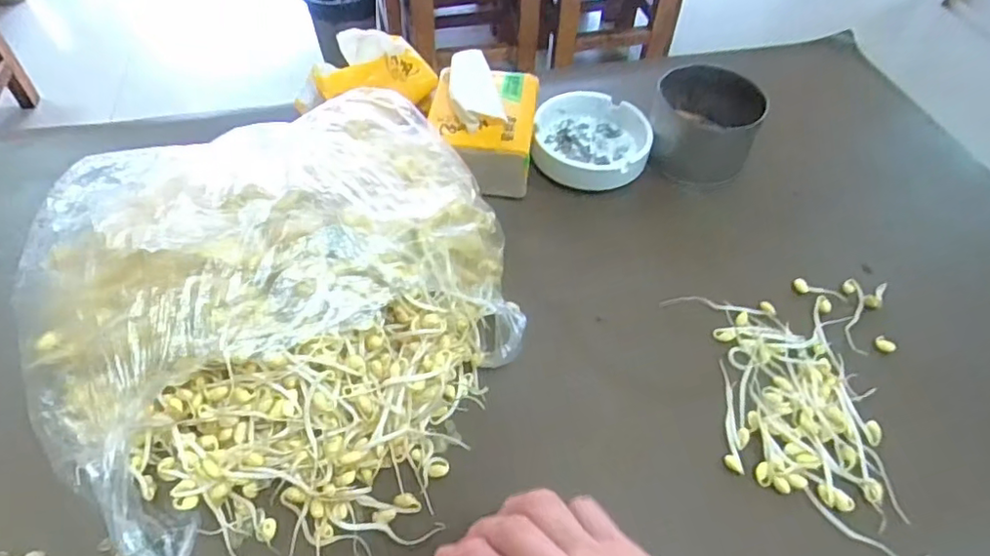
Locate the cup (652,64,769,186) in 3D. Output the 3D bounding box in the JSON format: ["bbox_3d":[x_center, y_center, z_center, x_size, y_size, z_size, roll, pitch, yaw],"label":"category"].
[{"bbox_3d":[0.176,-0.134,0.511,0.084,0.058,0.100,12,51,8],"label":"cup"}]

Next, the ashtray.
[{"bbox_3d":[0.081,-0.119,0.508,0.094,0.025,0.099,2,51,0],"label":"ashtray"}]

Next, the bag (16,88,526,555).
[{"bbox_3d":[-0.120,0.016,0.353,0.274,0.096,0.264,-21,54,-18],"label":"bag"}]

